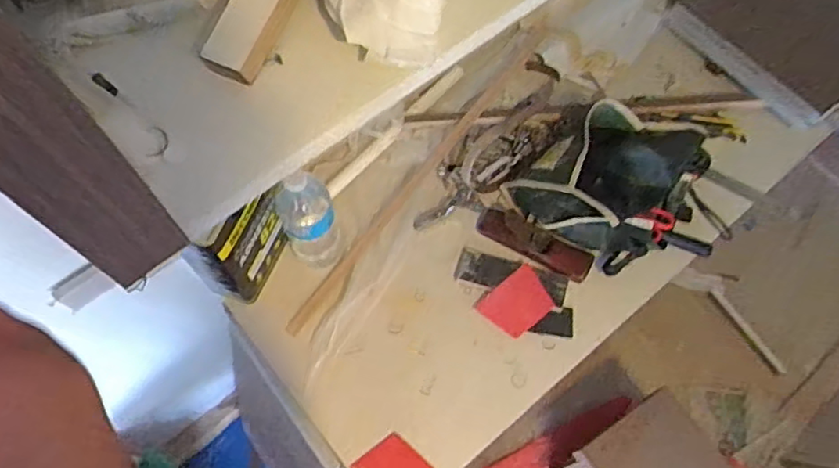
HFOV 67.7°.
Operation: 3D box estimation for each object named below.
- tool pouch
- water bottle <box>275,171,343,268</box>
[{"bbox_3d":[0.312,-0.093,1.033,0.247,0.129,0.253,40,72,16],"label":"tool pouch"},{"bbox_3d":[-0.166,-0.014,0.946,0.081,0.231,0.068,-26,68,-11],"label":"water bottle"}]

